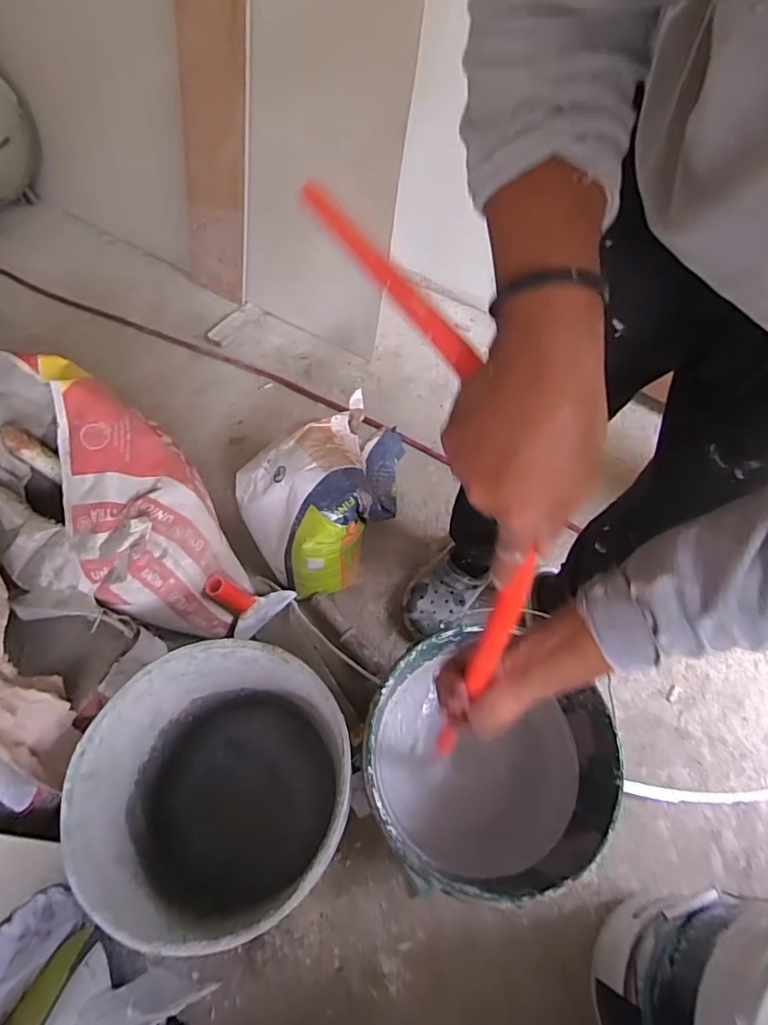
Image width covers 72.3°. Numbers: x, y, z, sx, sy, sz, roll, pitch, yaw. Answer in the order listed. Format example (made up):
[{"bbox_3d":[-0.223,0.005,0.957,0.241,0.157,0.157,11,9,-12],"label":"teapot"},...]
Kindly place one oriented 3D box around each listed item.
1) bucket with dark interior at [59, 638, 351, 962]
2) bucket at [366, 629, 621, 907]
[{"bbox_3d":[-0.204,0.373,0.727,0.300,0.318,0.298,2,59,-3],"label":"bucket with dark interior"},{"bbox_3d":[0.116,0.361,0.750,0.293,0.311,0.276,2,59,-3],"label":"bucket"}]

